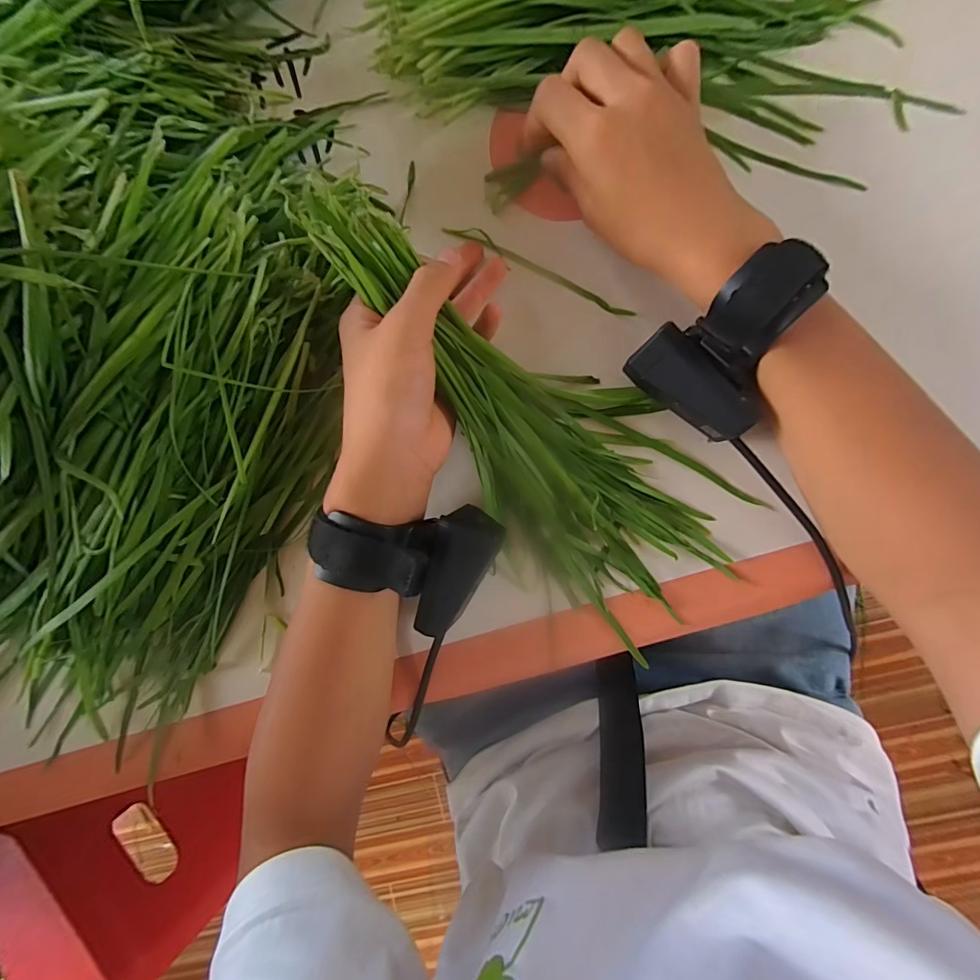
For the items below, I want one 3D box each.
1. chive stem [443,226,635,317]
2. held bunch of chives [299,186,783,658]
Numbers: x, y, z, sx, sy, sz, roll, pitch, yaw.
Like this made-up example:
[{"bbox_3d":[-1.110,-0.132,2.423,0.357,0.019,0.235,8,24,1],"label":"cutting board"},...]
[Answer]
[{"bbox_3d":[0.030,-0.137,0.282,0.127,0.010,0.010,28,90,7],"label":"chive stem"},{"bbox_3d":[0.016,-0.049,0.256,0.110,0.031,0.283,-44,101,3],"label":"held bunch of chives"}]

